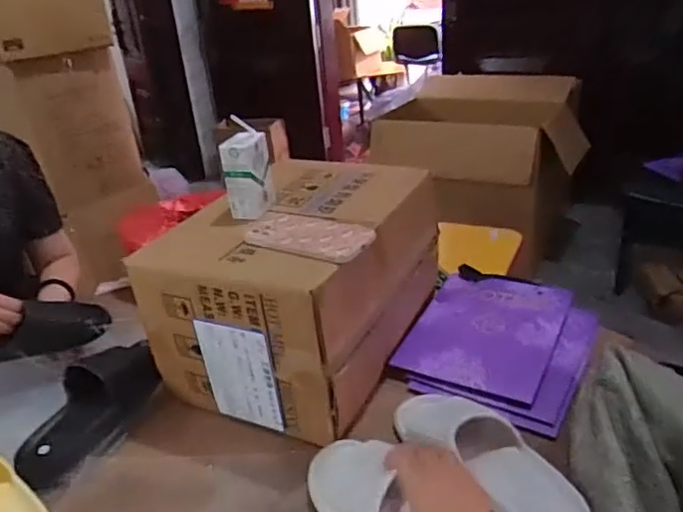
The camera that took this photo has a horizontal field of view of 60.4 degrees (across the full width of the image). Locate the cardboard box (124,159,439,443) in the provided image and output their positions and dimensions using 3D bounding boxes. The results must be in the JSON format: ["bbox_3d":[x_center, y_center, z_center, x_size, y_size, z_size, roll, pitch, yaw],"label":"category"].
[{"bbox_3d":[-0.052,0.036,0.868,0.278,0.241,0.377,14,31,25],"label":"cardboard box"}]

